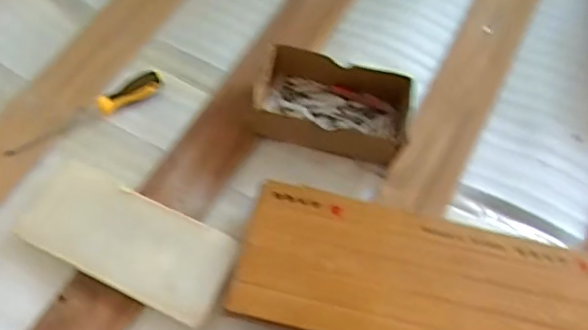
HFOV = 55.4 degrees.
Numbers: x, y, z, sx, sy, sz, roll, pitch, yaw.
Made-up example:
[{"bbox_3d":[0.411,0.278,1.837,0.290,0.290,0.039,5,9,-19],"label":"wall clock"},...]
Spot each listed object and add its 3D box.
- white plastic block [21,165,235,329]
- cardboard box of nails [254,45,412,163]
[{"bbox_3d":[-0.182,0.082,0.614,0.236,0.025,0.103,24,62,10],"label":"white plastic block"},{"bbox_3d":[0.047,-0.074,0.686,0.185,0.051,0.112,16,61,6],"label":"cardboard box of nails"}]

